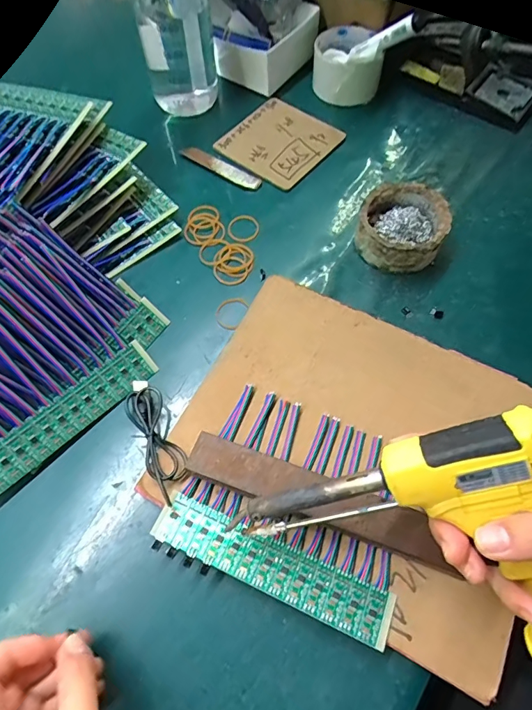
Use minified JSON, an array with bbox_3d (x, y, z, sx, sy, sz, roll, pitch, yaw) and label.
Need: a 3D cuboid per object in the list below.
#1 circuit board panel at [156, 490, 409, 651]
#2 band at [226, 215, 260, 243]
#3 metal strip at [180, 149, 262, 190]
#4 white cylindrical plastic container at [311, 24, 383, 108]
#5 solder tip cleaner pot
[{"bbox_3d":[0.004,0.140,0.289,0.163,0.004,0.032,21,60,12],"label":"circuit board panel"},{"bbox_3d":[-0.023,-0.130,0.446,0.032,0.004,0.033,-1,63,1],"label":"band"},{"bbox_3d":[-0.051,-0.211,0.487,0.105,0.006,0.020,34,70,16],"label":"metal strip"},{"bbox_3d":[0.100,-0.355,0.531,0.083,0.044,0.088,8,63,5],"label":"white cylindrical plastic container"},{"bbox_3d":[0.131,-0.122,0.419,0.078,0.041,0.084,-1,63,1],"label":"solder tip cleaner pot"}]

